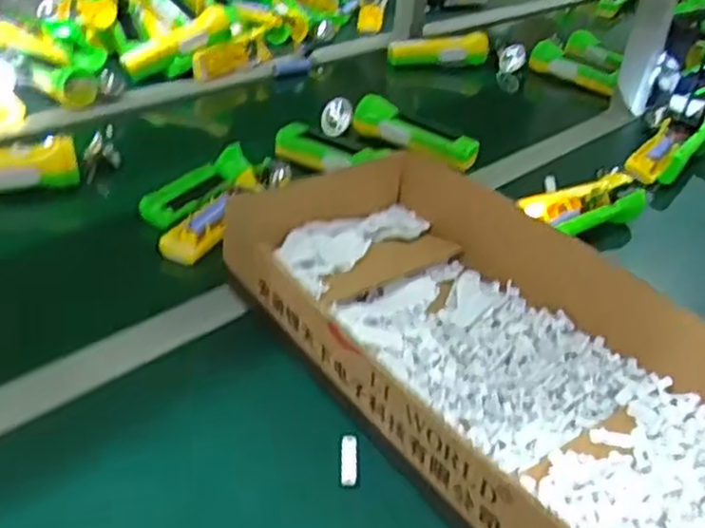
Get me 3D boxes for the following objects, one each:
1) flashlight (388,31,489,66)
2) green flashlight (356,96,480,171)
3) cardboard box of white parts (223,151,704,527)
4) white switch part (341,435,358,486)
[{"bbox_3d":[0.143,-0.354,1.243,0.164,0.044,0.037,0,32,13],"label":"flashlight"},{"bbox_3d":[0.078,-0.168,0.949,0.173,0.039,0.036,27,38,27],"label":"green flashlight"},{"bbox_3d":[0.094,0.057,0.575,0.232,0.091,0.428,-19,42,-34],"label":"cardboard box of white parts"},{"bbox_3d":[-0.002,0.136,0.514,0.012,0.010,0.037,4,34,-5],"label":"white switch part"}]

